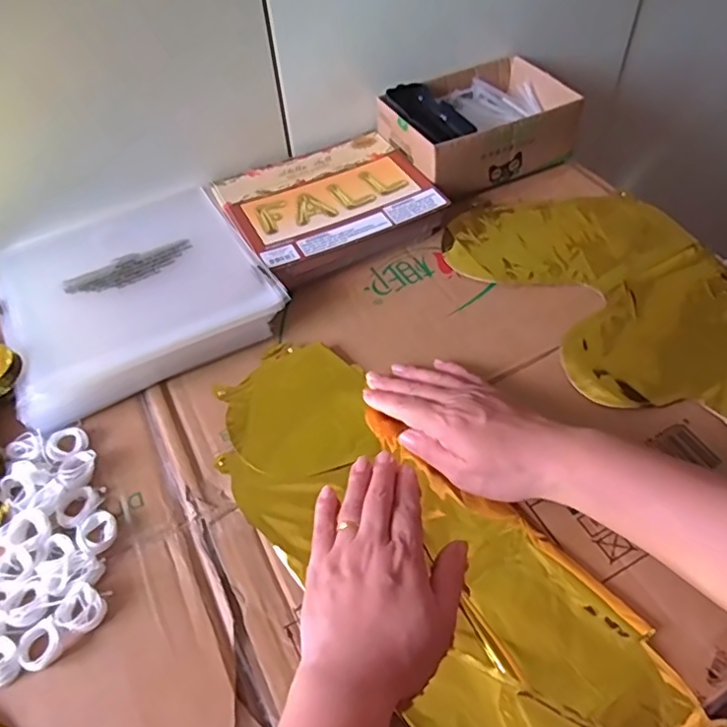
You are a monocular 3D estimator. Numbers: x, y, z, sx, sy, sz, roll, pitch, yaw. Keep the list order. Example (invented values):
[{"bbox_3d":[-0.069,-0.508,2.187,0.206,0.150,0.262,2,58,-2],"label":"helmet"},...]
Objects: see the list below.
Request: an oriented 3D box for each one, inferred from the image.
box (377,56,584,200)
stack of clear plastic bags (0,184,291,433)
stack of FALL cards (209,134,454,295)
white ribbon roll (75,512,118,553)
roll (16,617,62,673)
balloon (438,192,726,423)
[{"bbox_3d":[0.125,-0.267,0.665,0.190,0.059,0.138,-22,53,-13],"label":"box"},{"bbox_3d":[-0.211,-0.068,0.548,0.218,0.035,0.219,-26,54,-16],"label":"stack of clear plastic bags"},{"bbox_3d":[-0.036,-0.163,0.616,0.192,0.035,0.167,-27,54,-17],"label":"stack of FALL cards"},{"bbox_3d":[-0.181,0.115,0.411,0.027,0.008,0.030,-37,58,-23],"label":"white ribbon roll"},{"bbox_3d":[-0.196,0.171,0.363,0.025,0.008,0.024,-2,51,2],"label":"roll"},{"bbox_3d":[0.258,-0.028,0.493,0.198,0.014,0.420,-25,54,-15],"label":"balloon"}]

